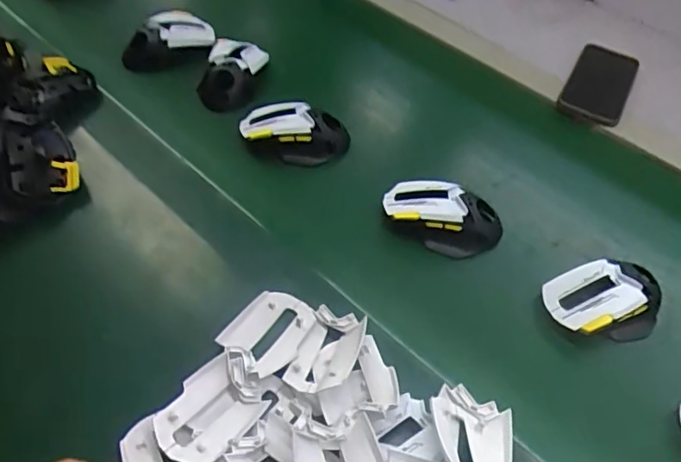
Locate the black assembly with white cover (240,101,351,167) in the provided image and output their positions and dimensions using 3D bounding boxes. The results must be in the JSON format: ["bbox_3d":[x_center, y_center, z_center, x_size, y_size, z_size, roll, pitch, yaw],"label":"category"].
[{"bbox_3d":[-0.051,-0.106,0.615,0.121,0.050,0.061,6,50,-1],"label":"black assembly with white cover"}]

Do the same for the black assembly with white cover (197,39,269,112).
[{"bbox_3d":[-0.132,-0.188,0.666,0.072,0.055,0.079,3,51,-3],"label":"black assembly with white cover"}]

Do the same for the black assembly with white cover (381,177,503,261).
[{"bbox_3d":[0.102,-0.014,0.555,0.117,0.048,0.060,20,52,10],"label":"black assembly with white cover"}]

